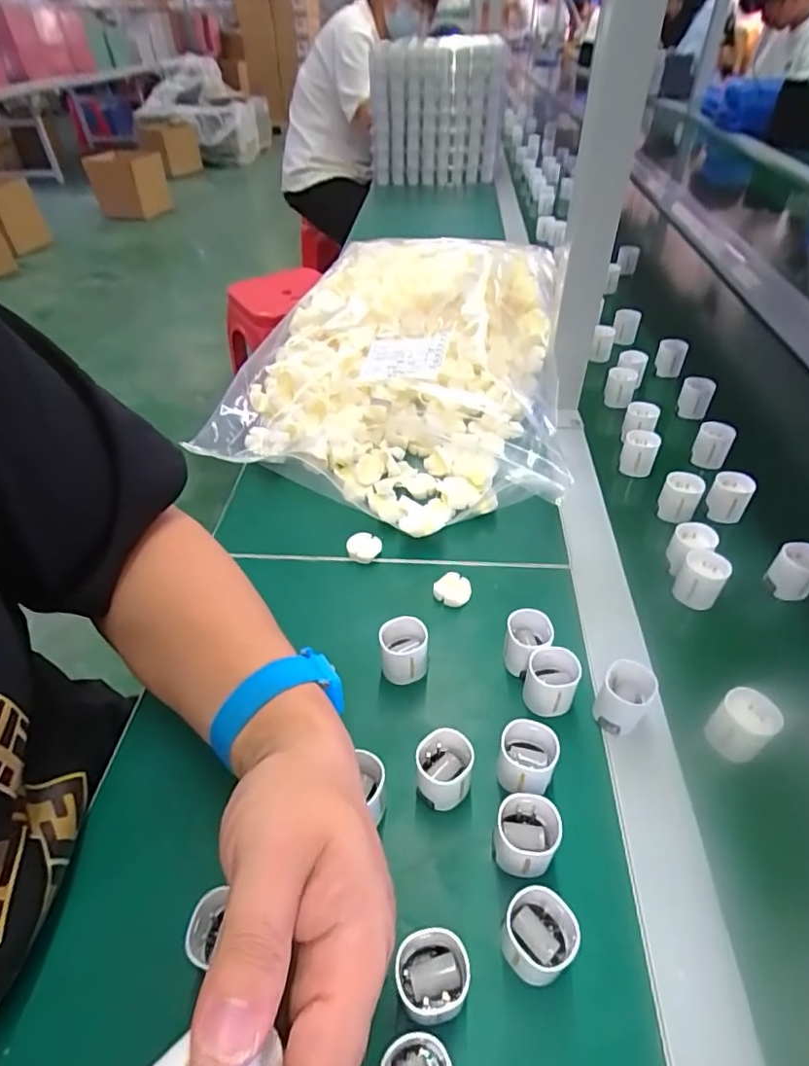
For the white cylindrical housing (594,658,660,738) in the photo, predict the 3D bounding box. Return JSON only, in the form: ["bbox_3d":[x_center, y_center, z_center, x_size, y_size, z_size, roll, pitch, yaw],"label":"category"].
[{"bbox_3d":[0.132,0.101,0.340,0.027,0.037,0.033,26,51,28],"label":"white cylindrical housing"}]

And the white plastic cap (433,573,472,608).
[{"bbox_3d":[0.037,0.043,0.421,0.027,0.009,0.024,30,53,31],"label":"white plastic cap"}]

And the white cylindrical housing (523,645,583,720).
[{"bbox_3d":[0.091,0.093,0.348,0.031,0.036,0.027,7,45,12],"label":"white cylindrical housing"}]

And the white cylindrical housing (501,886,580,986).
[{"bbox_3d":[0.061,0.185,0.257,0.031,0.037,0.029,-2,43,2],"label":"white cylindrical housing"}]

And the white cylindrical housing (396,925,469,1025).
[{"bbox_3d":[0.013,0.195,0.247,0.030,0.039,0.035,1,44,6],"label":"white cylindrical housing"}]

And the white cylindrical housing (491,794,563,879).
[{"bbox_3d":[0.062,0.155,0.287,0.030,0.035,0.029,-2,43,2],"label":"white cylindrical housing"}]

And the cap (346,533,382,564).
[{"bbox_3d":[-0.033,0.013,0.453,0.025,0.012,0.026,-2,43,2],"label":"cap"}]

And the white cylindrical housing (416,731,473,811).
[{"bbox_3d":[0.022,0.132,0.312,0.029,0.036,0.030,-2,43,2],"label":"white cylindrical housing"}]

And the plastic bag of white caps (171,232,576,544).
[{"bbox_3d":[0.017,-0.168,0.560,0.292,0.118,0.370,10,45,15],"label":"plastic bag of white caps"}]

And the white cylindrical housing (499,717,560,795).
[{"bbox_3d":[0.069,0.126,0.316,0.029,0.035,0.025,5,44,10],"label":"white cylindrical housing"}]

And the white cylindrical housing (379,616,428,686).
[{"bbox_3d":[0.000,0.078,0.368,0.030,0.037,0.029,-2,43,2],"label":"white cylindrical housing"}]

